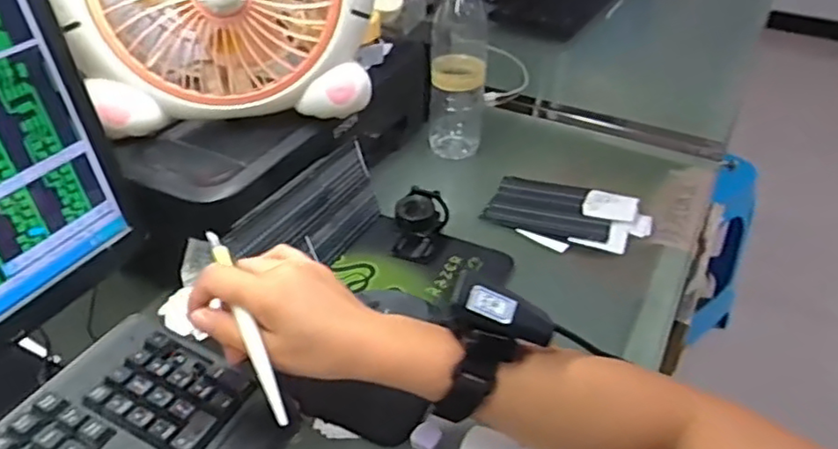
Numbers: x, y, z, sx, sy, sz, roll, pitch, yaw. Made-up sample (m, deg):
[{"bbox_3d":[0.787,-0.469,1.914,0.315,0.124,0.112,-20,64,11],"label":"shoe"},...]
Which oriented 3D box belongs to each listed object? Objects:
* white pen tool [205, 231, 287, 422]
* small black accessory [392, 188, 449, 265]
[{"bbox_3d":[-0.112,0.060,0.412,0.010,0.008,0.152,-16,55,-23],"label":"white pen tool"},{"bbox_3d":[0.001,0.000,0.646,0.052,0.056,0.058,5,37,4],"label":"small black accessory"}]

